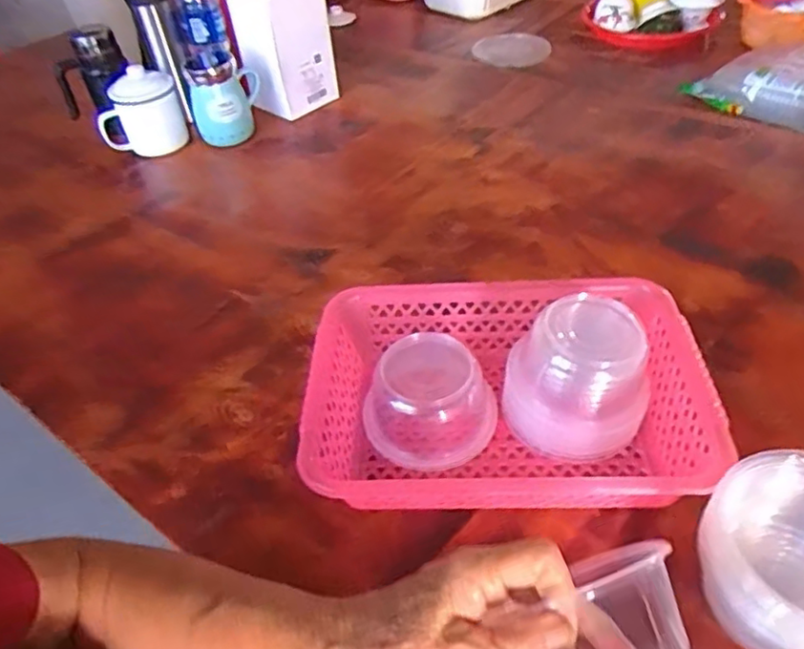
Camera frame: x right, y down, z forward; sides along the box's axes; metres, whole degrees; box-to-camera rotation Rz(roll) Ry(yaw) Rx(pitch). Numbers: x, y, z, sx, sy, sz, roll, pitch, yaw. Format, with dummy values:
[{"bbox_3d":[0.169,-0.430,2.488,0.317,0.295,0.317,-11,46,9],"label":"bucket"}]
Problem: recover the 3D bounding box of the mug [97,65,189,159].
[{"bbox_3d":[-0.412,-0.328,0.981,0.127,0.120,0.083,-21,44,-16],"label":"mug"}]

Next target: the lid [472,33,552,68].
[{"bbox_3d":[0.215,-0.549,1.230,0.136,0.013,0.166,-12,43,-6],"label":"lid"}]

